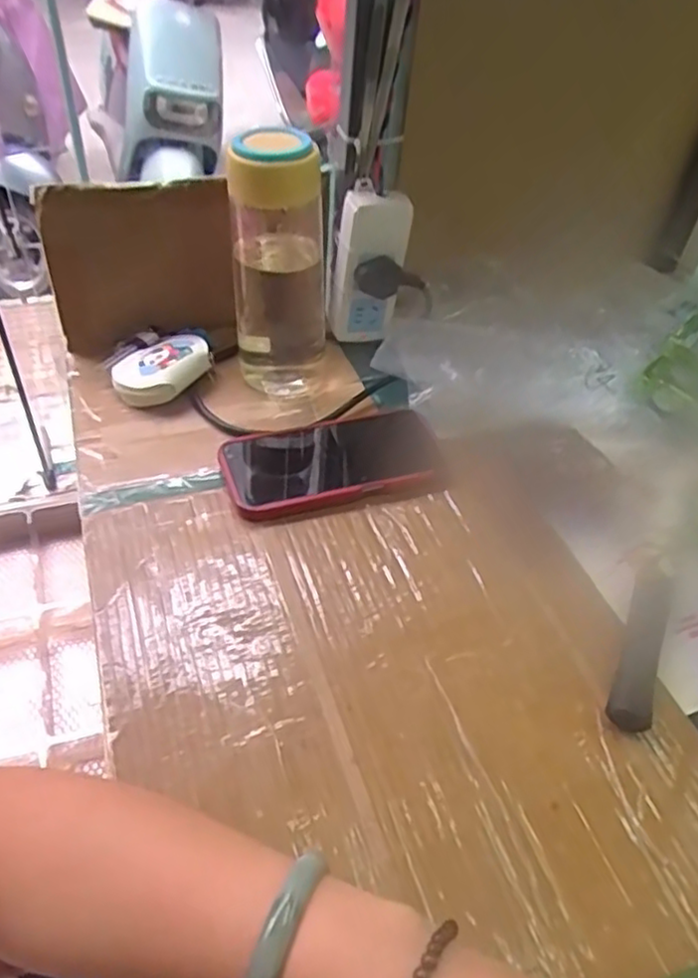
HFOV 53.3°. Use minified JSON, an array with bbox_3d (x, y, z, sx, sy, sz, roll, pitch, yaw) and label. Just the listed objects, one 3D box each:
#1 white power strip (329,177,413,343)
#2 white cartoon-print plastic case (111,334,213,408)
[{"bbox_3d":[0.018,-0.189,0.599,0.059,0.129,0.032,-2,46,-7],"label":"white power strip"},{"bbox_3d":[-0.154,-0.098,0.576,0.076,0.036,0.051,-23,52,-25],"label":"white cartoon-print plastic case"}]

